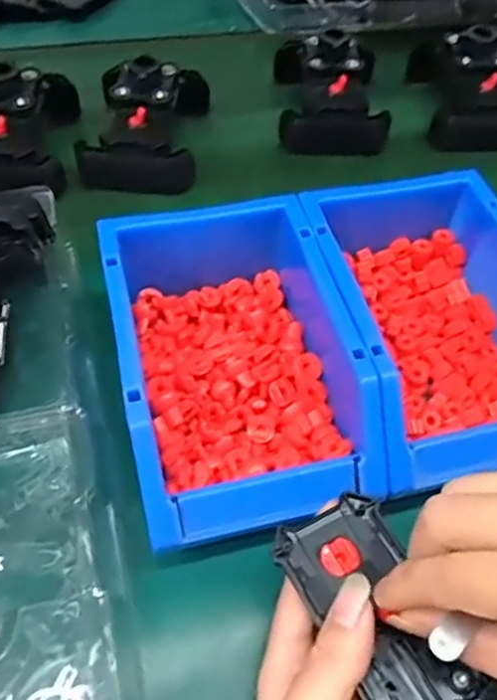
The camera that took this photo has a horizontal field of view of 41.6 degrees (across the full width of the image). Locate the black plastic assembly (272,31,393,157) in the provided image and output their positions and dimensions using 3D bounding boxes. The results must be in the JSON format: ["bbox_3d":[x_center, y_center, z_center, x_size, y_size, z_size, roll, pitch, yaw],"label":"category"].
[{"bbox_3d":[0.073,-0.231,0.574,0.093,0.065,0.128,1,52,-2],"label":"black plastic assembly"}]

